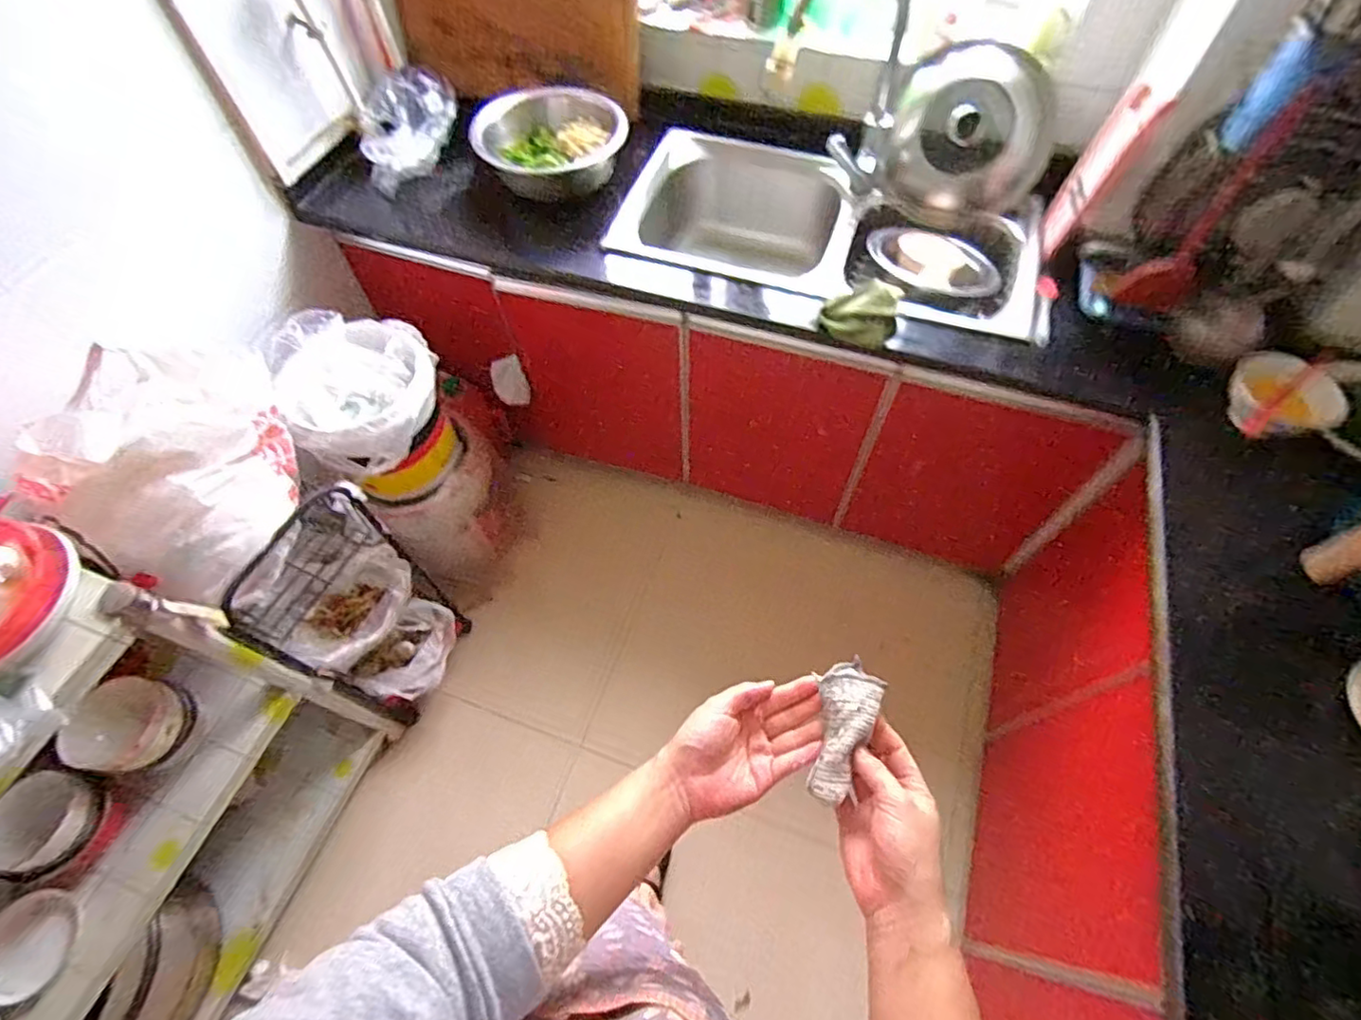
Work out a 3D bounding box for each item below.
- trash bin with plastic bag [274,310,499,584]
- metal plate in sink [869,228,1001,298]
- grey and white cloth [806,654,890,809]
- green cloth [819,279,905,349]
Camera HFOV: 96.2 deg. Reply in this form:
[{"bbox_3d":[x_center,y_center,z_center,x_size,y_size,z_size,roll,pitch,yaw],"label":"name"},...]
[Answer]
[{"bbox_3d":[-0.529,-0.095,1.204,0.279,0.554,0.308,-22,62,-12],"label":"trash bin with plastic bag"},{"bbox_3d":[0.457,-0.448,1.105,0.237,0.032,0.115,20,70,1],"label":"metal plate in sink"},{"bbox_3d":[0.133,0.176,0.488,0.047,0.020,0.110,1,61,43],"label":"grey and white cloth"},{"bbox_3d":[0.294,-0.321,0.990,0.125,0.068,0.106,17,61,10],"label":"green cloth"}]

